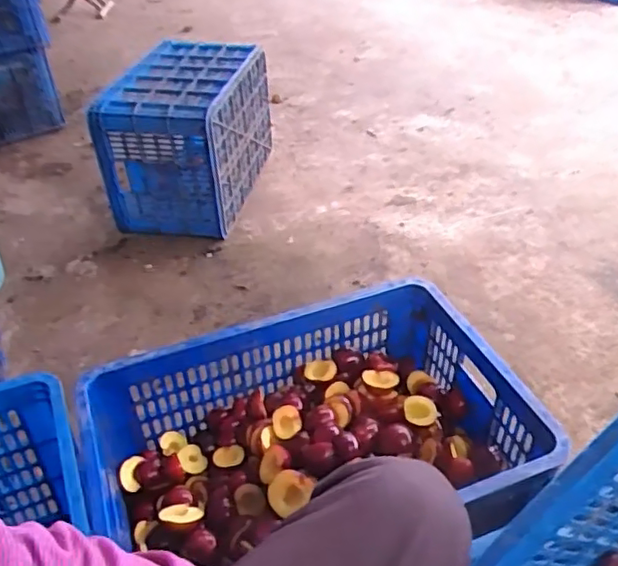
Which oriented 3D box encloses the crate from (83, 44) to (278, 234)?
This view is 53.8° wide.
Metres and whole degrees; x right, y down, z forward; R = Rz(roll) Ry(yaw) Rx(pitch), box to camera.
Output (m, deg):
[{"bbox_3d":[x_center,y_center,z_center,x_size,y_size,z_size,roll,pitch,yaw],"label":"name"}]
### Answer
[{"bbox_3d":[-0.326,-0.407,1.702,0.319,0.361,0.500,5,38,12],"label":"crate"}]

